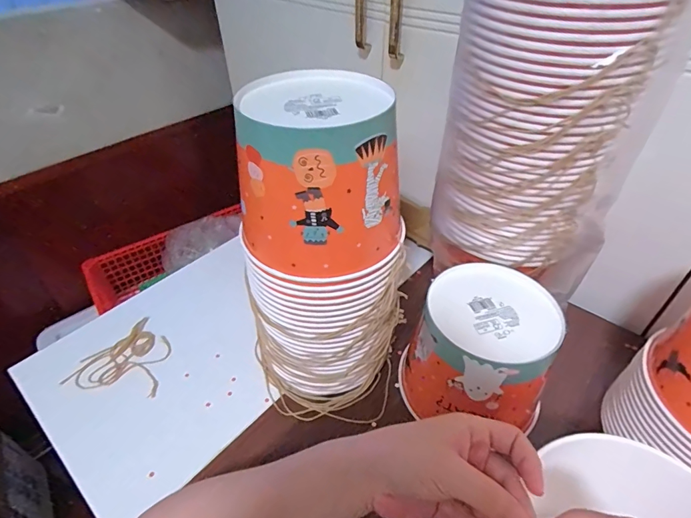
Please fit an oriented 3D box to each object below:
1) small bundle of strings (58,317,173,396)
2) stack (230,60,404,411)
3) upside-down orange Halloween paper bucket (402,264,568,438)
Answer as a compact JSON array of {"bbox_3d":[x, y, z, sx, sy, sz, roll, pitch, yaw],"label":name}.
[{"bbox_3d":[-0.277,0.120,0.513,0.109,0.009,0.103,2,43,3],"label":"small bundle of strings"},{"bbox_3d":[-0.028,0.002,0.409,0.148,0.314,0.139,-15,45,-15],"label":"stack"},{"bbox_3d":[0.142,0.098,0.441,0.143,0.124,0.149,13,45,14],"label":"upside-down orange Halloween paper bucket"}]

